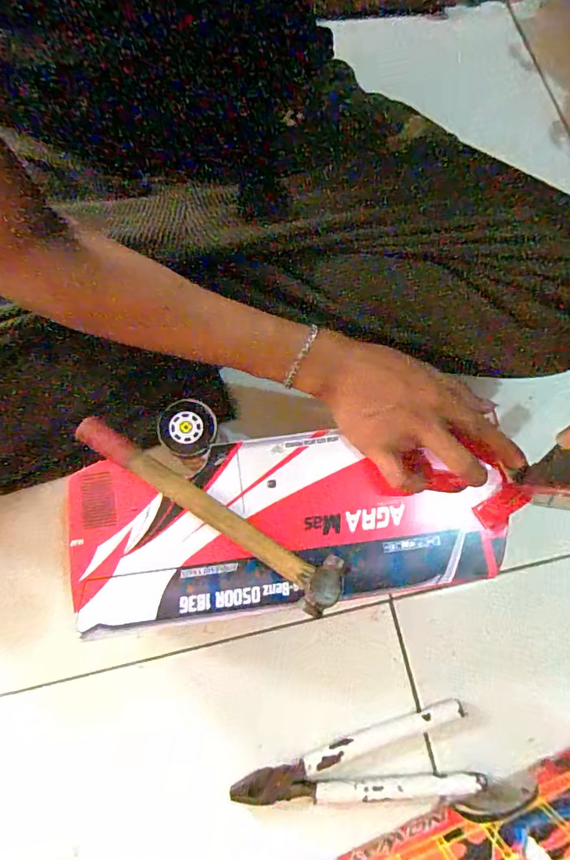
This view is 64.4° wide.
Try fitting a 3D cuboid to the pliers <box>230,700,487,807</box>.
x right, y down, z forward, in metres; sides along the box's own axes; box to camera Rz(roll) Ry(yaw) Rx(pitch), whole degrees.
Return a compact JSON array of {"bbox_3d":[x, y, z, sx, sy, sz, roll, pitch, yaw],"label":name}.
[{"bbox_3d":[0.062,0.303,0.399,0.211,0.016,0.064,-12,75,-5],"label":"pliers"}]

